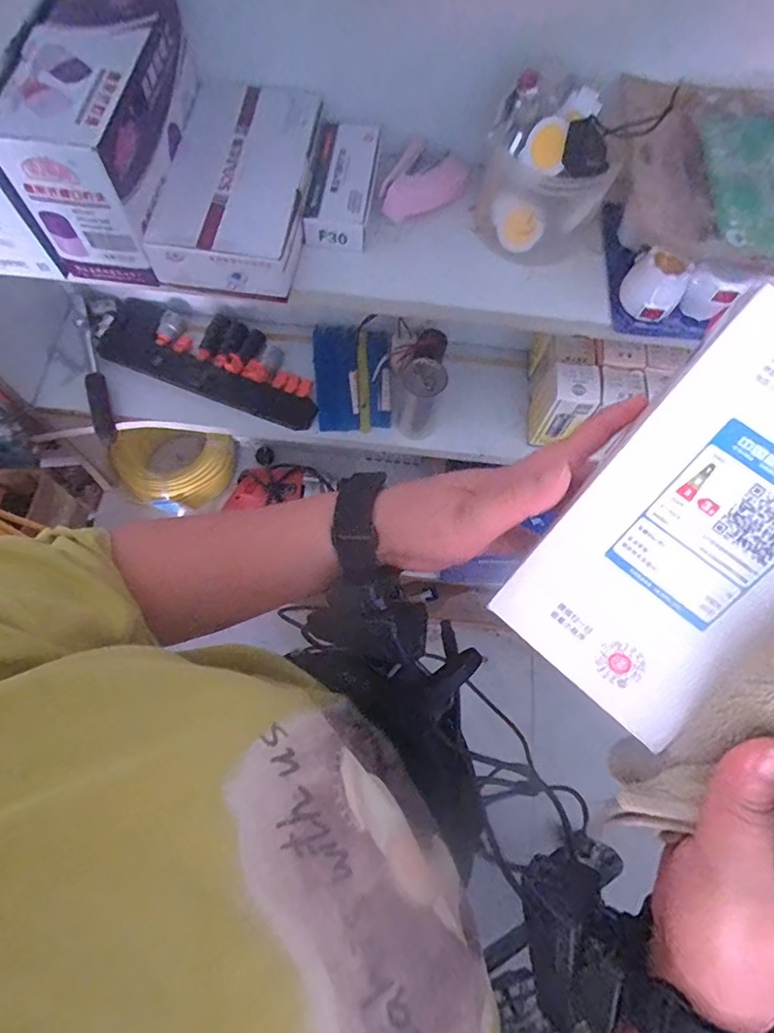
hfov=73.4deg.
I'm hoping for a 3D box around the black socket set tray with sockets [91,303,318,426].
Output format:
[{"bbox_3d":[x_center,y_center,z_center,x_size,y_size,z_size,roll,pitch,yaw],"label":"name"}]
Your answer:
[{"bbox_3d":[-0.257,-0.230,0.775,0.350,0.068,0.117,19,69,5],"label":"black socket set tray with sockets"}]

